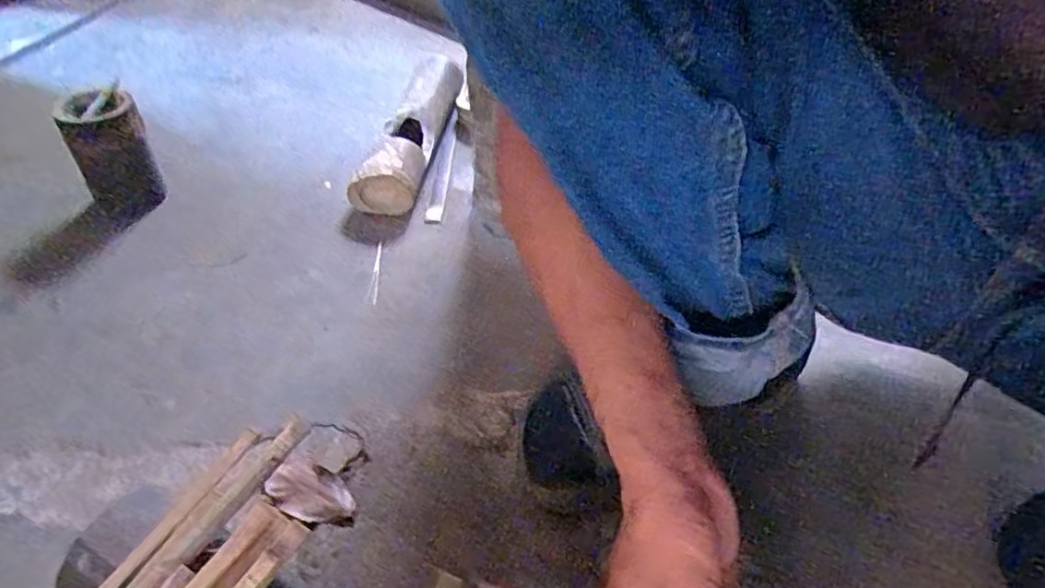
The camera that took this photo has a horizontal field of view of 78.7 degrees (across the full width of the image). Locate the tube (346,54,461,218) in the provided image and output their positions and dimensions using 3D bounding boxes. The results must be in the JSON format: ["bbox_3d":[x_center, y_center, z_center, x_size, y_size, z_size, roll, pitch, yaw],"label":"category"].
[{"bbox_3d":[-0.133,-0.203,0.794,0.067,0.064,0.309,6,43,6],"label":"tube"}]

